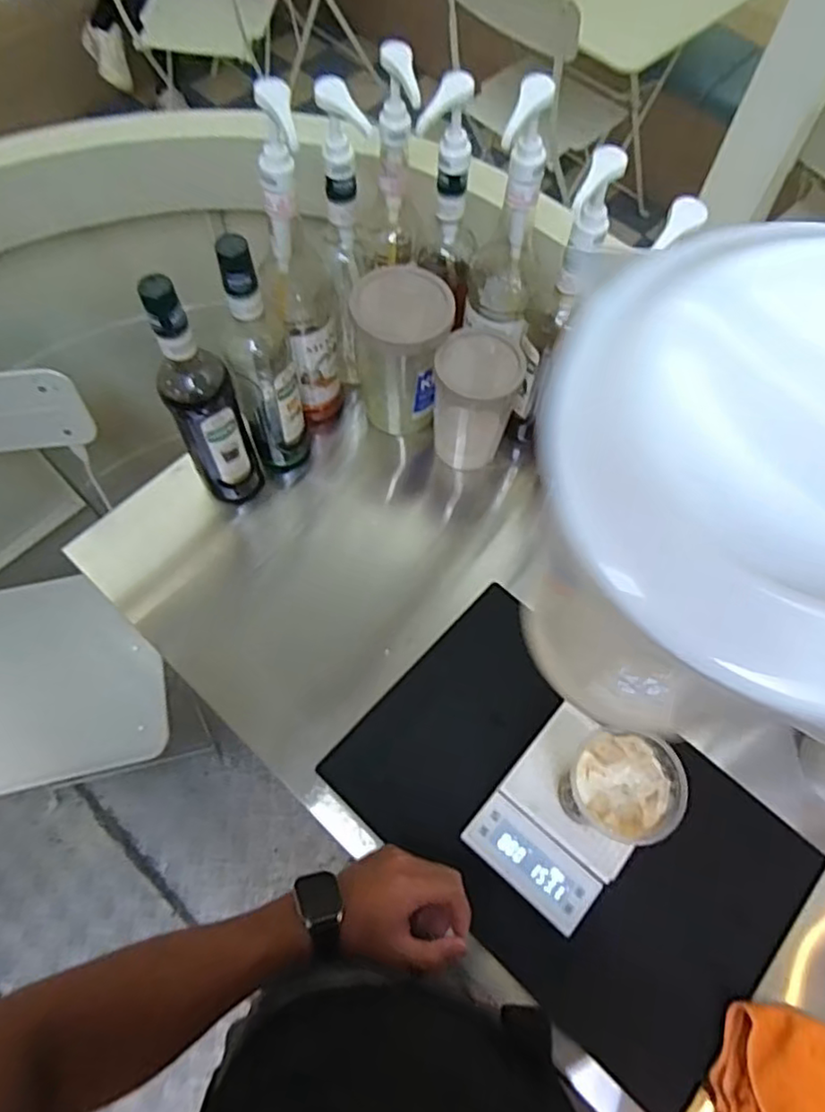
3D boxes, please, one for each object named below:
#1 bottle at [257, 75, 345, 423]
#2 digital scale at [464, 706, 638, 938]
[{"bbox_3d":[-0.123,-0.279,0.696,0.069,0.403,0.076,-1,65,-3],"label":"bottle"},{"bbox_3d":[0.158,0.259,0.646,0.138,0.022,0.180,38,69,14],"label":"digital scale"}]

